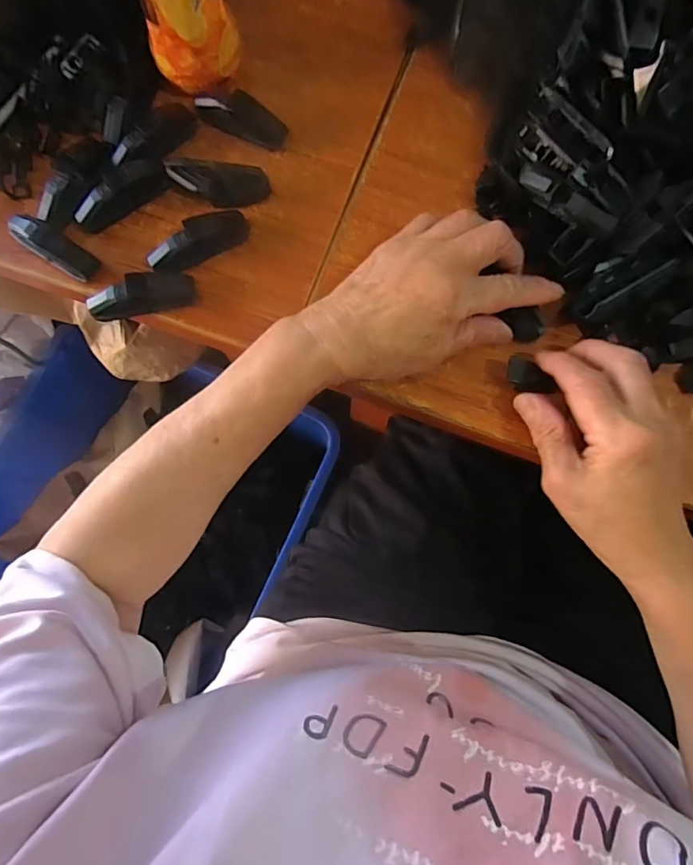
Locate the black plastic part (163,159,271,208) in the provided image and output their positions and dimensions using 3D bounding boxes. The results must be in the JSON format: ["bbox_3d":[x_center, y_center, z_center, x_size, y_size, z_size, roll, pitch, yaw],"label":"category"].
[{"bbox_3d":[-0.095,-0.181,0.365,0.073,0.021,0.026,12,80,2],"label":"black plastic part"}]

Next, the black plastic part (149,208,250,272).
[{"bbox_3d":[-0.106,-0.136,0.359,0.073,0.021,0.021,-31,82,-5],"label":"black plastic part"}]

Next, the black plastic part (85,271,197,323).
[{"bbox_3d":[-0.144,-0.096,0.351,0.070,0.022,0.019,-13,81,-3],"label":"black plastic part"}]

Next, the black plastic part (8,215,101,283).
[{"bbox_3d":[-0.210,-0.134,0.356,0.066,0.021,0.022,33,82,5],"label":"black plastic part"}]

